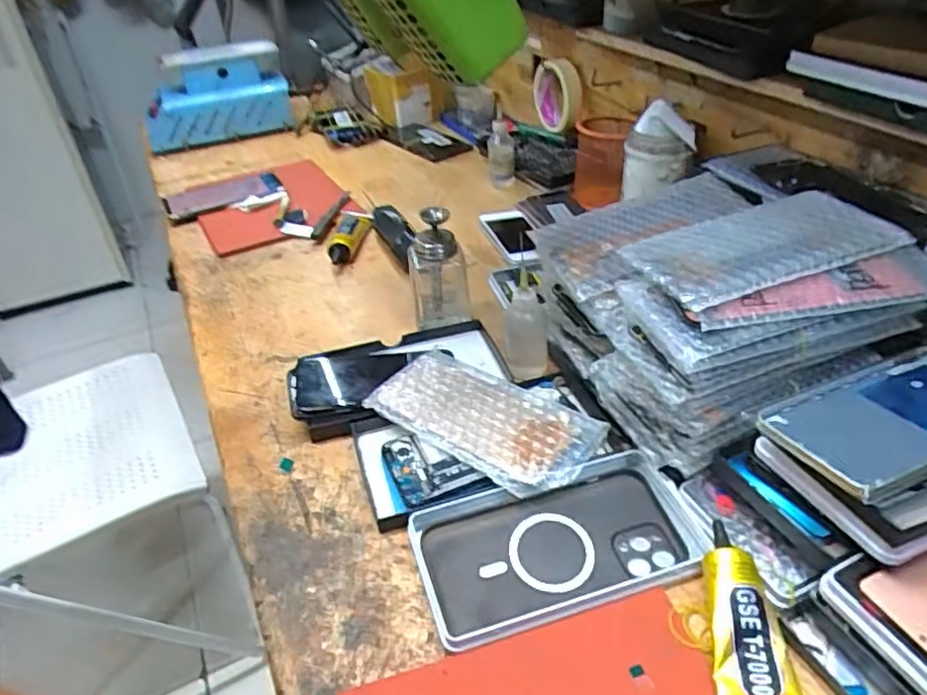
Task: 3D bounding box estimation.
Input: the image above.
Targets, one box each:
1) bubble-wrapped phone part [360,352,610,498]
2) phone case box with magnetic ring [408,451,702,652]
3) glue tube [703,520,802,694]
[{"bbox_3d":[0.016,0.055,0.516,0.174,0.021,0.094,22,45,31],"label":"bubble-wrapped phone part"},{"bbox_3d":[0.060,0.128,0.429,0.177,0.011,0.098,-13,38,-10],"label":"phone case box with magnetic ring"},{"bbox_3d":[0.165,0.151,0.376,0.043,0.021,0.122,2,38,10],"label":"glue tube"}]

